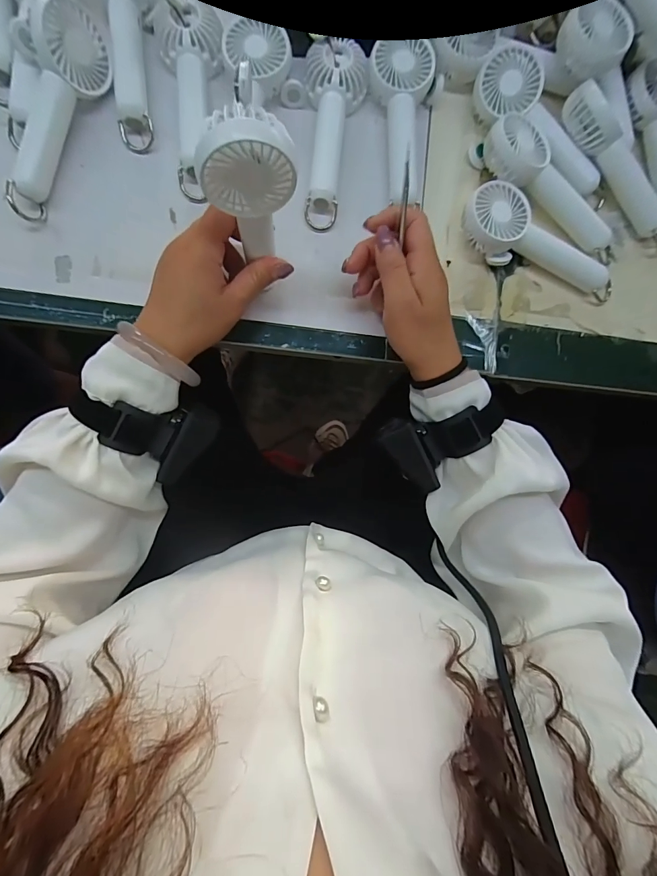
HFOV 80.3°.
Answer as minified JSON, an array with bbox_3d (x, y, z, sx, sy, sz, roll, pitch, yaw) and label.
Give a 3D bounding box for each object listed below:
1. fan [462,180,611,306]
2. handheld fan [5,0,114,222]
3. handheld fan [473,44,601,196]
[{"bbox_3d":[0.194,-0.170,0.359,0.159,0.029,0.053,32,84,-2],"label":"fan"},{"bbox_3d":[-0.219,-0.265,0.309,0.032,0.048,0.175,20,84,-3],"label":"handheld fan"},{"bbox_3d":[0.192,-0.282,0.358,0.050,0.032,0.145,-41,90,-7],"label":"handheld fan"}]

